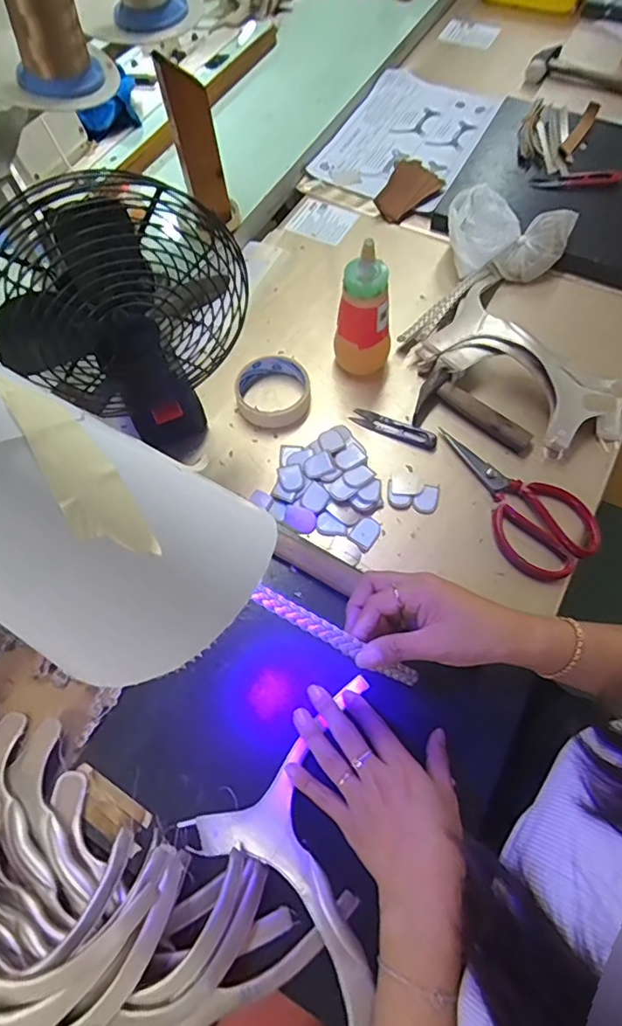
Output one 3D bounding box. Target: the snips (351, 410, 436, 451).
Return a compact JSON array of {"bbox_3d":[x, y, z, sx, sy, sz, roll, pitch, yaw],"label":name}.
[{"bbox_3d":[0.094,-0.095,0.595,0.099,0.009,0.025,23,69,12],"label":"snips"}]

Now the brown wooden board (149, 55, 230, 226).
[{"bbox_3d":[-0.135,-0.433,0.620,0.047,0.175,0.010,-13,58,-2],"label":"brown wooden board"}]

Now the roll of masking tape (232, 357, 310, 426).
[{"bbox_3d":[-0.045,-0.142,0.611,0.086,0.023,0.087,-1,66,1],"label":"roll of masking tape"}]

